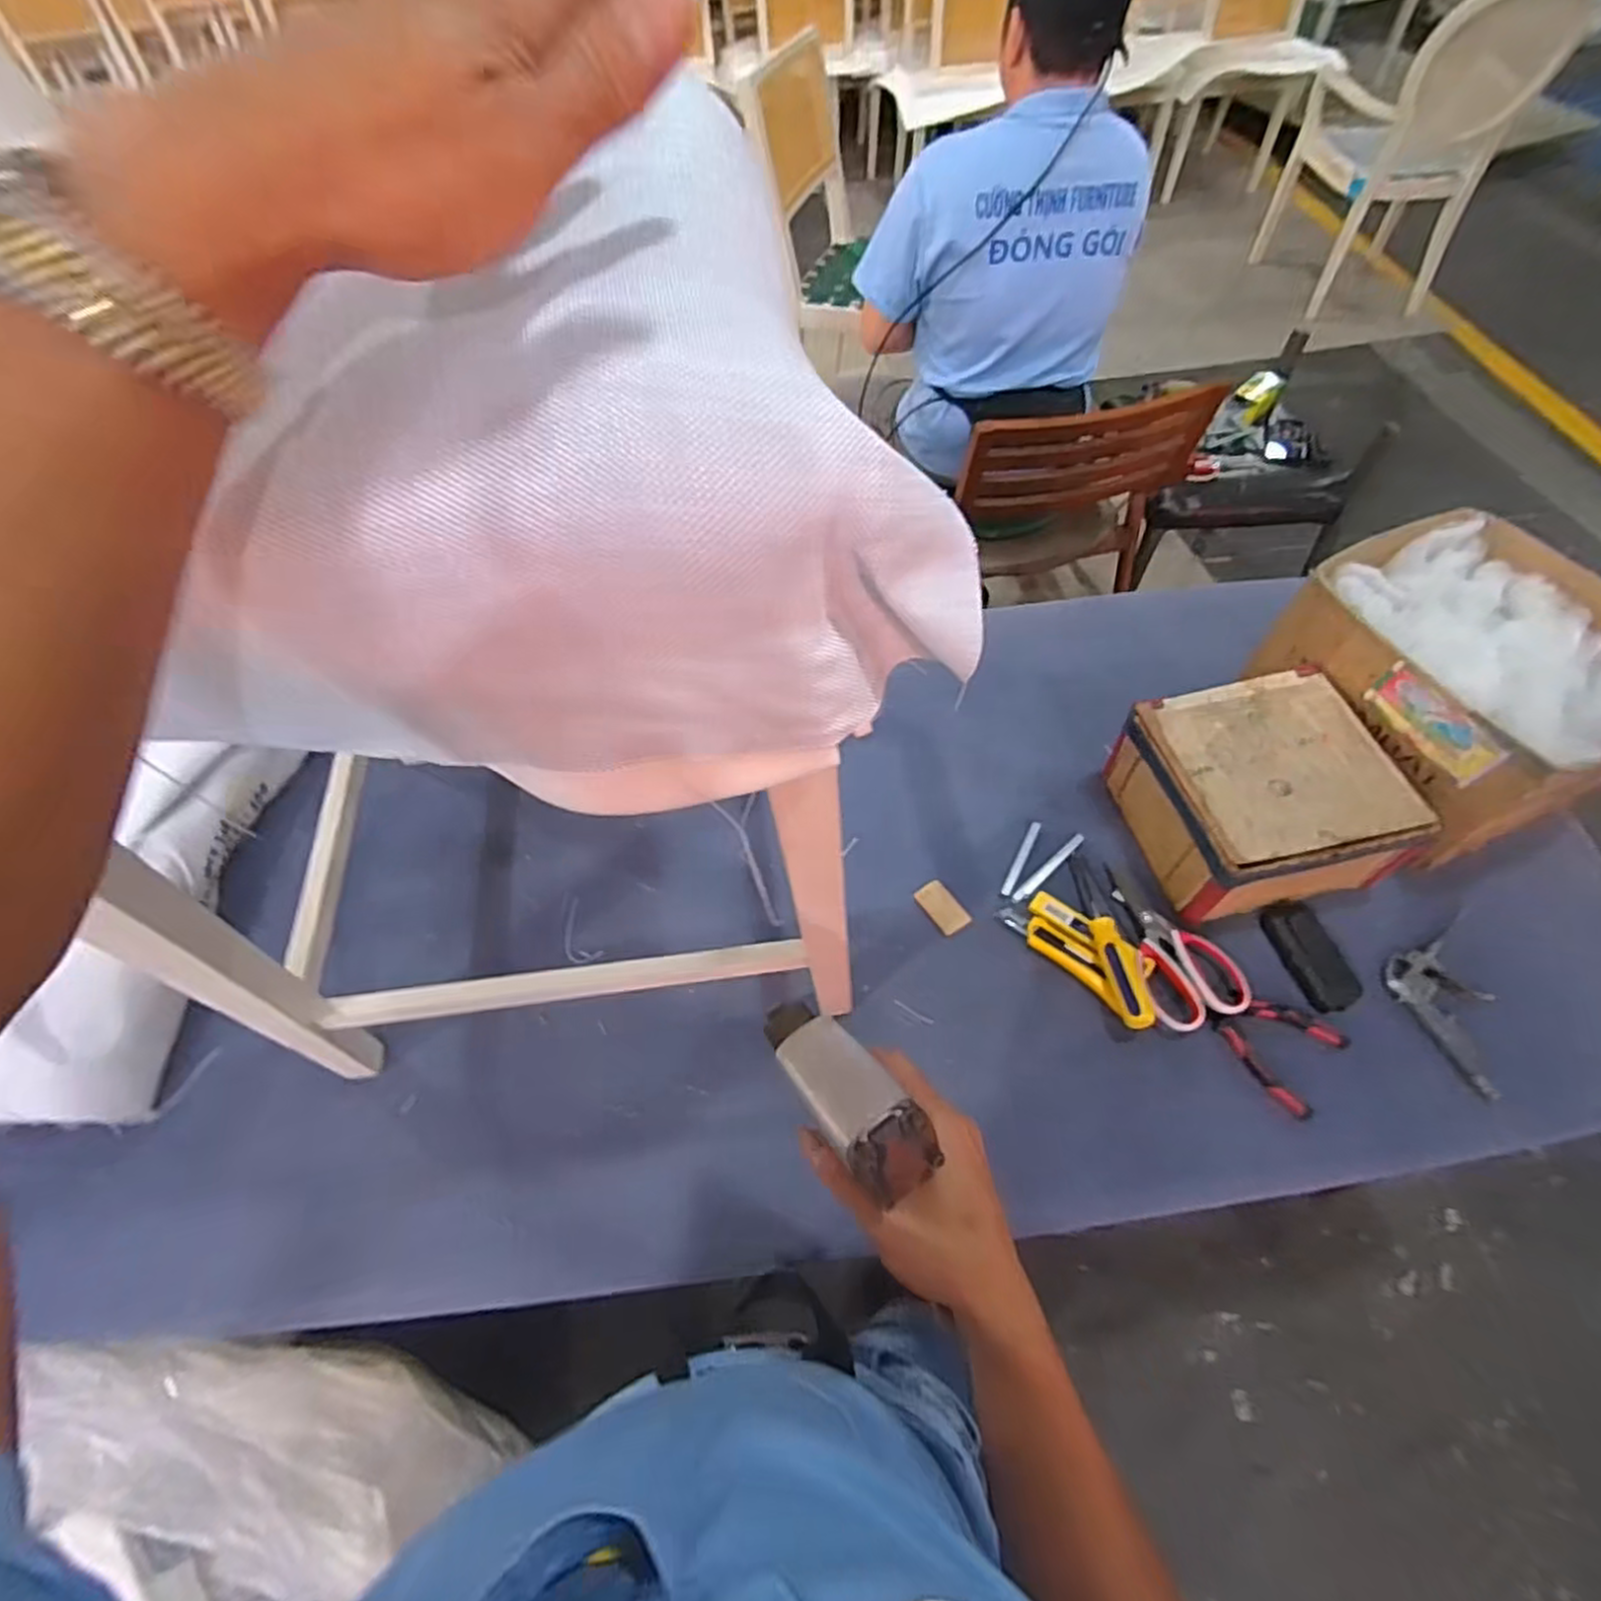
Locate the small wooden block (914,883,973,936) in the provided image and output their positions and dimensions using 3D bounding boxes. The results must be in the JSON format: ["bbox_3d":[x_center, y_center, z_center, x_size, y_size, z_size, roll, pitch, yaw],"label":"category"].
[{"bbox_3d":[0.155,0.117,0.804,0.035,0.010,0.060,-33,62,-18],"label":"small wooden block"}]

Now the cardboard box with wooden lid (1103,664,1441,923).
[{"bbox_3d":[0.489,-0.009,0.795,0.225,0.118,0.221,-13,58,-6],"label":"cardboard box with wooden lid"}]

